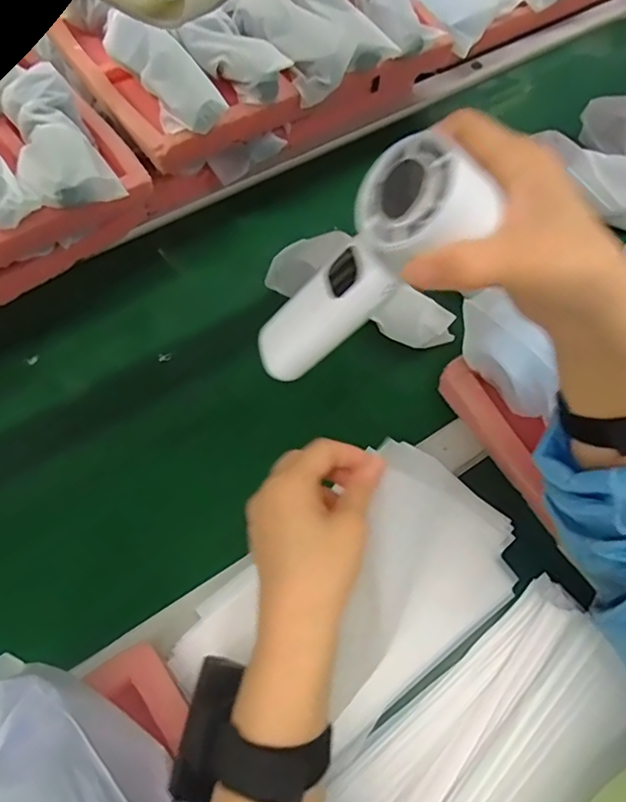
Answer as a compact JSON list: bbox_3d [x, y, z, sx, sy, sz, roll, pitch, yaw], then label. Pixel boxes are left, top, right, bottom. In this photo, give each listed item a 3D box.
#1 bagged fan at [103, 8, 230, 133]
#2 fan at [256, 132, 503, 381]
[{"bbox_3d":[-0.162,-0.348,0.584,0.052,0.058,0.186,-38,74,-20],"label":"bagged fan"},{"bbox_3d":[0.026,-0.062,0.289,0.047,0.150,0.042,16,49,-30],"label":"fan"}]

